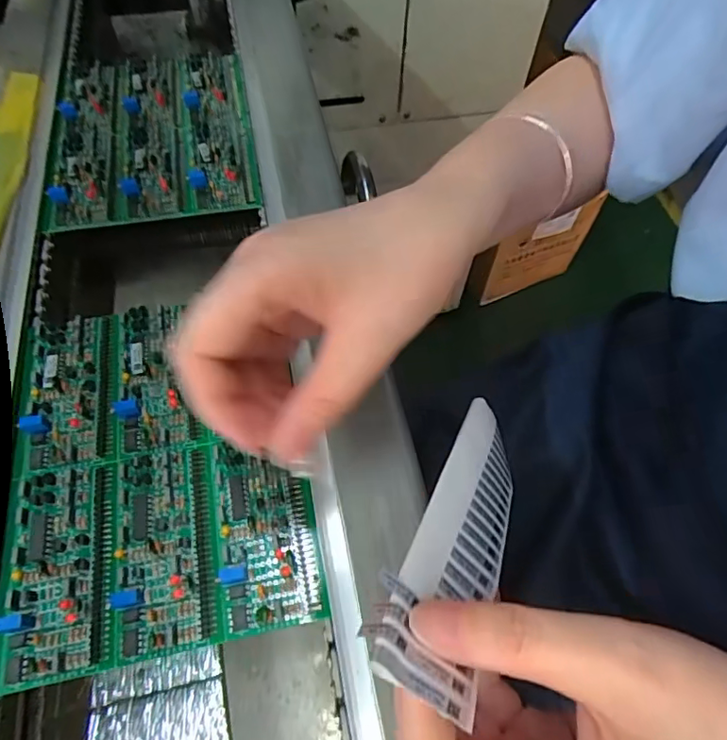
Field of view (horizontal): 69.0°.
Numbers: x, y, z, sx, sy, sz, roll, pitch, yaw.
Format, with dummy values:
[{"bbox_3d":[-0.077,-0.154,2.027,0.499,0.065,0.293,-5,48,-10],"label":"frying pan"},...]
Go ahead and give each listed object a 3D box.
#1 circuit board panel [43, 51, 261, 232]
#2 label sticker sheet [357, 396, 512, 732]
[{"bbox_3d":[-0.142,-0.161,0.353,0.123,0.014,0.159,-9,60,-7],"label":"circuit board panel"},{"bbox_3d":[0.039,0.053,0.194,0.033,0.005,0.147,42,32,3],"label":"label sticker sheet"}]

